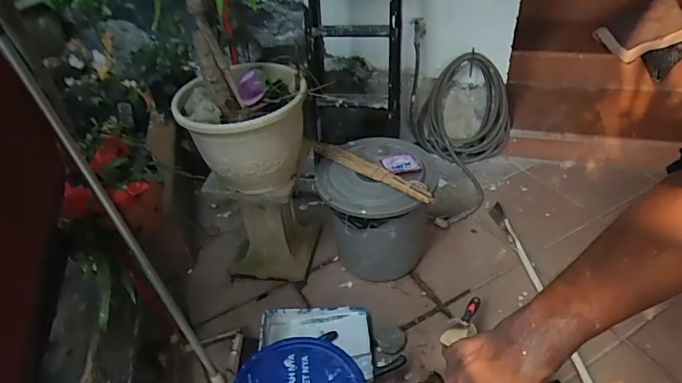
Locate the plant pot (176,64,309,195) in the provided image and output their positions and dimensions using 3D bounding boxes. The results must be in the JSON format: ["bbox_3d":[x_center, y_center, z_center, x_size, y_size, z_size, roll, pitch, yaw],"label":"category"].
[{"bbox_3d":[-0.282,-0.181,1.405,0.377,0.330,0.329,-15,40,-12],"label":"plant pot"}]

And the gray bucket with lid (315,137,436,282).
[{"bbox_3d":[0.122,0.069,1.623,0.374,0.409,0.367,-3,39,3],"label":"gray bucket with lid"}]

